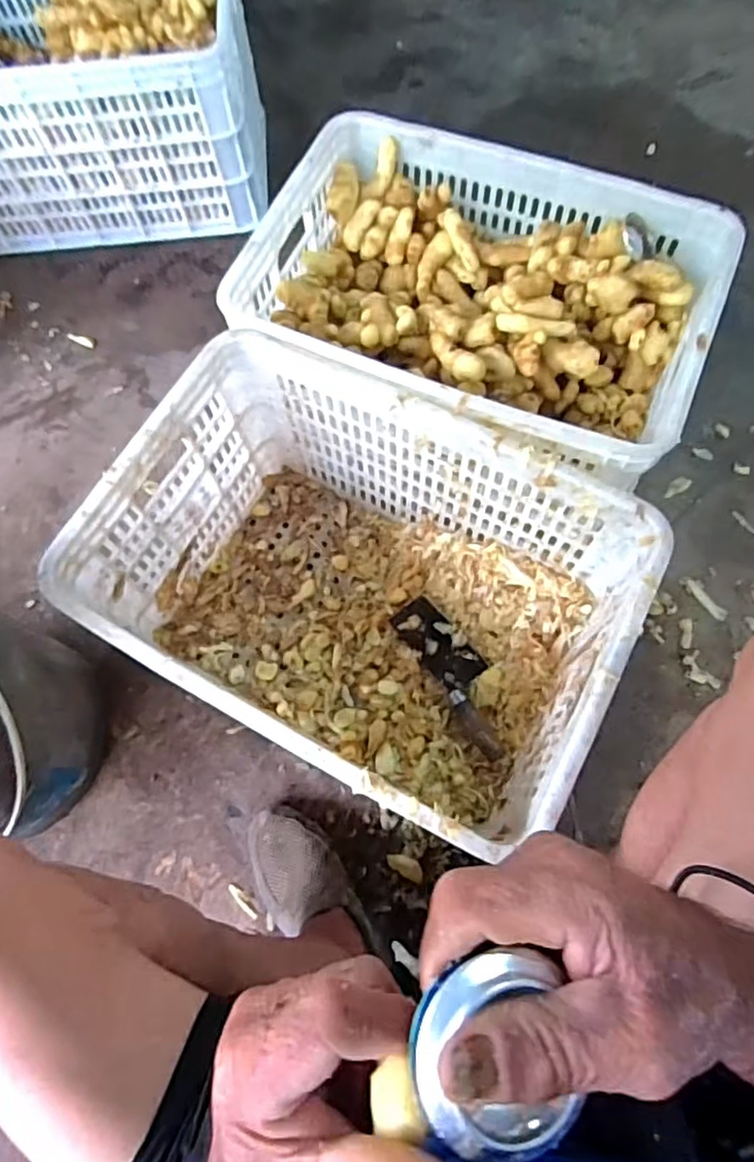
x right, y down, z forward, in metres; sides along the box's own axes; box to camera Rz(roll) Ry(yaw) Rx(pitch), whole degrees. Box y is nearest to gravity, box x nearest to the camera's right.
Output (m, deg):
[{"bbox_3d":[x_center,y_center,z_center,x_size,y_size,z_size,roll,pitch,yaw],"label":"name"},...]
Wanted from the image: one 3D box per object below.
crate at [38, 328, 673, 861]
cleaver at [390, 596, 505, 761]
[{"bbox_3d":[-0.015,0.020,0.713,0.510,0.293,0.362,26,73,11],"label":"crate"},{"bbox_3d":[0.102,0.116,0.779,0.063,0.024,0.217,-32,72,-9],"label":"cleaver"}]

